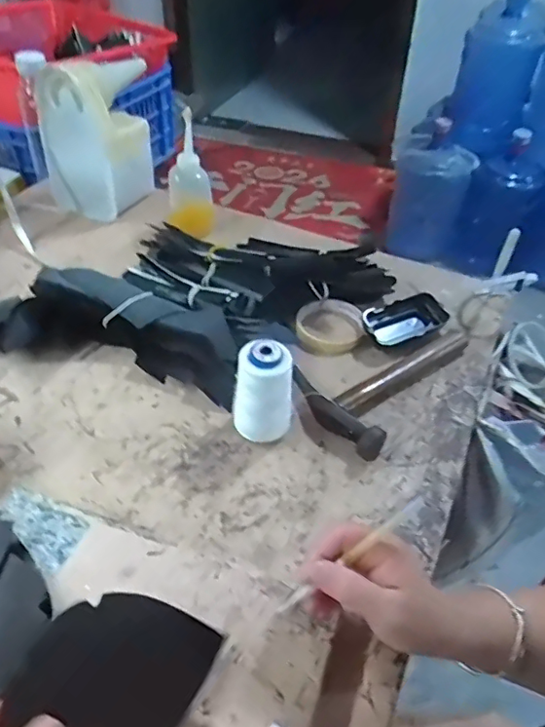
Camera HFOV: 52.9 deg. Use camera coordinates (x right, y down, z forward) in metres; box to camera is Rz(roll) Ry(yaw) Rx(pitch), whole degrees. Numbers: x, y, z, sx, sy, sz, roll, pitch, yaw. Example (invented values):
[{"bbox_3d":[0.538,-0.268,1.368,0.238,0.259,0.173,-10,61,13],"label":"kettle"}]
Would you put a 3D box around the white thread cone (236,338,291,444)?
[{"bbox_3d":[-0.009,0.027,0.523,0.053,0.096,0.044,11,45,10],"label":"white thread cone"}]

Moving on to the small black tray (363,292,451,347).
[{"bbox_3d":[0.163,-0.052,0.668,0.108,0.029,0.059,-16,47,-18],"label":"small black tray"}]

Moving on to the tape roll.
[{"bbox_3d":[0.072,-0.049,0.681,0.084,0.027,0.084,1,44,-1],"label":"tape roll"}]

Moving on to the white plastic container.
[{"bbox_3d":[-0.264,-0.343,0.826,0.116,0.206,0.133,26,49,23],"label":"white plastic container"}]

